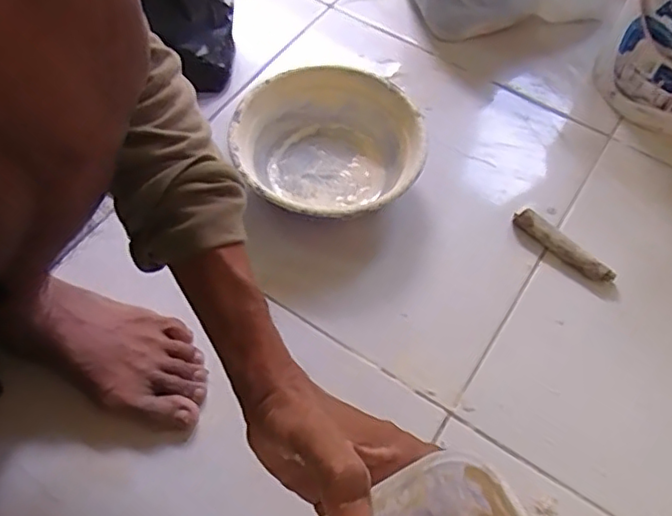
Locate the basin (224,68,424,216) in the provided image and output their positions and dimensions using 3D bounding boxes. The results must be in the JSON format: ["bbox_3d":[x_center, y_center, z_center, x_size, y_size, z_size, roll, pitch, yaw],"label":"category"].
[{"bbox_3d":[-0.008,-0.114,0.654,0.188,0.069,0.194,1,59,-2],"label":"basin"}]

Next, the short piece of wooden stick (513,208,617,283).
[{"bbox_3d":[0.232,-0.011,0.626,0.112,0.022,0.020,39,65,18],"label":"short piece of wooden stick"}]

